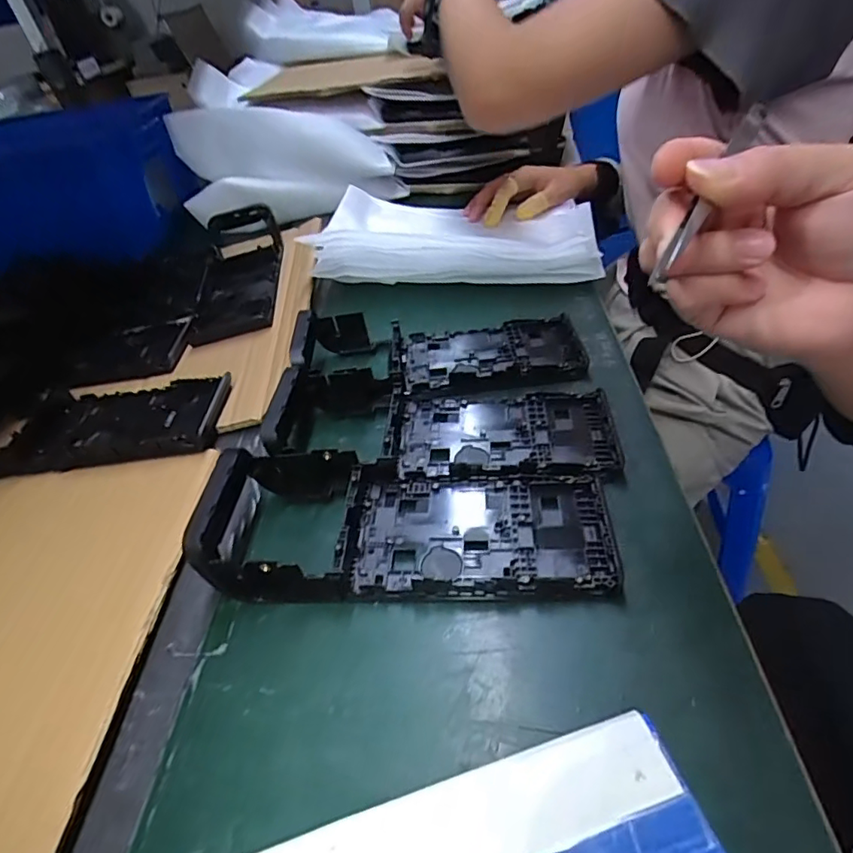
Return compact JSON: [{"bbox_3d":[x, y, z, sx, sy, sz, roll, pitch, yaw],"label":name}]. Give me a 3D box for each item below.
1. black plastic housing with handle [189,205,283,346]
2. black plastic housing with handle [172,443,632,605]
[{"bbox_3d":[-0.198,-0.171,0.551,0.085,0.036,0.240,-11,42,-1],"label":"black plastic housing with handle"},{"bbox_3d":[-0.016,0.045,0.293,0.214,0.045,0.089,-4,42,8],"label":"black plastic housing with handle"}]

